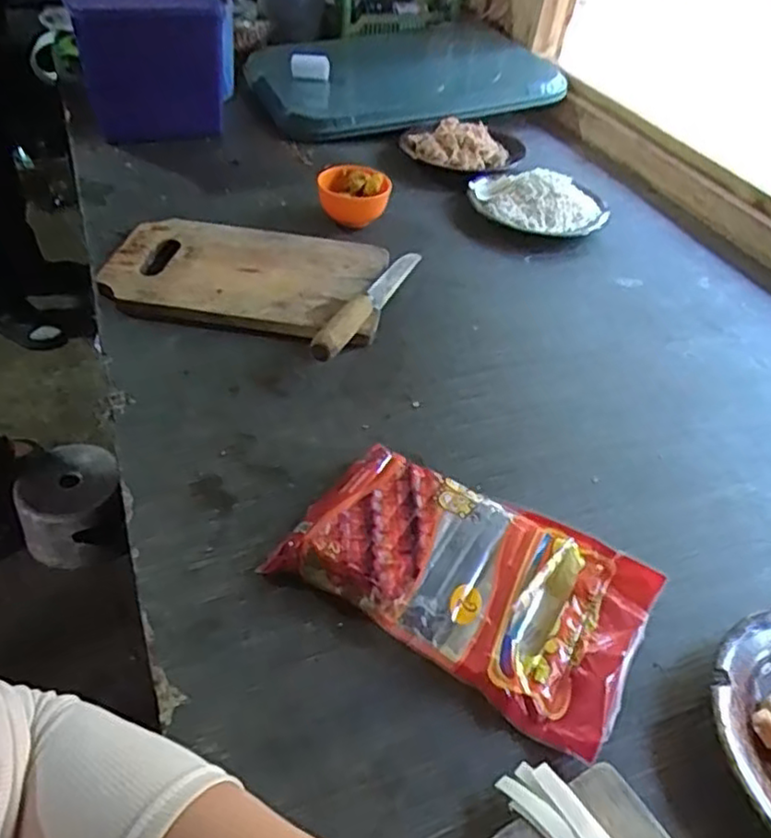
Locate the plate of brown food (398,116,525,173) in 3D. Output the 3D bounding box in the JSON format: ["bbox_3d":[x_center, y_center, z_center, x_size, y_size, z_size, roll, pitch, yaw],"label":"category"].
[{"bbox_3d":[0.115,-0.407,1.006,0.174,0.047,0.144,15,44,9],"label":"plate of brown food"}]

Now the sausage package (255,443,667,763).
[{"bbox_3d":[0.054,0.107,0.466,0.237,0.035,0.141,22,45,16],"label":"sausage package"}]

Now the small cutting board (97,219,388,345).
[{"bbox_3d":[-0.144,-0.159,0.728,0.281,0.021,0.189,8,43,1],"label":"small cutting board"}]

